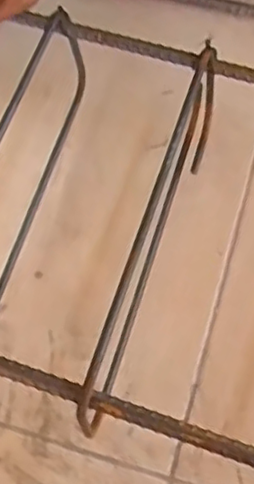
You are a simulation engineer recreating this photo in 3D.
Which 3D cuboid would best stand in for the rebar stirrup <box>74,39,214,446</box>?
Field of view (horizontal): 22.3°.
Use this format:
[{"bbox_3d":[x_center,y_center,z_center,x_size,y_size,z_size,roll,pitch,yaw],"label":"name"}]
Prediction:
[{"bbox_3d":[0.019,-0.007,0.490,0.016,0.111,0.295,18,69,9],"label":"rebar stirrup"}]

